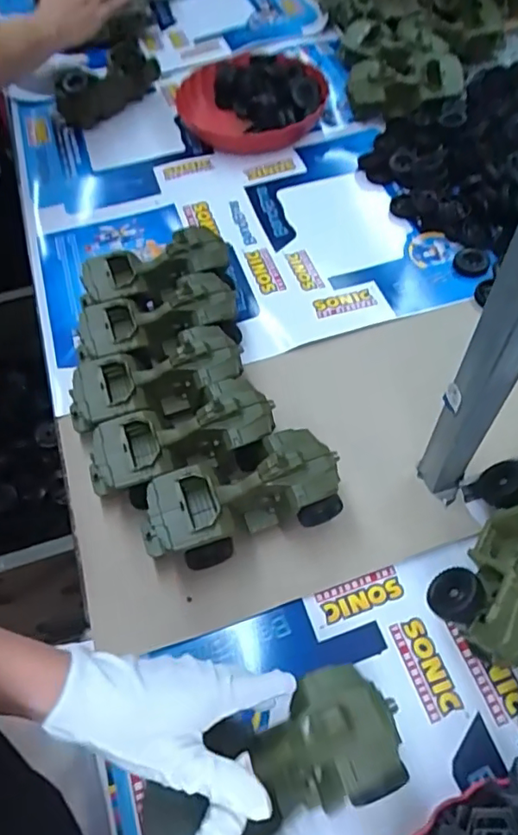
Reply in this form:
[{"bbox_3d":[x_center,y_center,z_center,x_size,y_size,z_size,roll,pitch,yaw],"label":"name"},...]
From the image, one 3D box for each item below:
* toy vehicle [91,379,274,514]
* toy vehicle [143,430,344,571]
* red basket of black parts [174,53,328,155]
[{"bbox_3d":[-0.077,0.027,0.567,0.191,0.078,0.085,-17,58,-6],"label":"toy vehicle"},{"bbox_3d":[-0.018,0.080,0.533,0.189,0.075,0.083,-20,59,-8],"label":"toy vehicle"},{"bbox_3d":[-0.012,-0.528,0.925,0.235,0.073,0.215,-16,58,-6],"label":"red basket of black parts"}]

